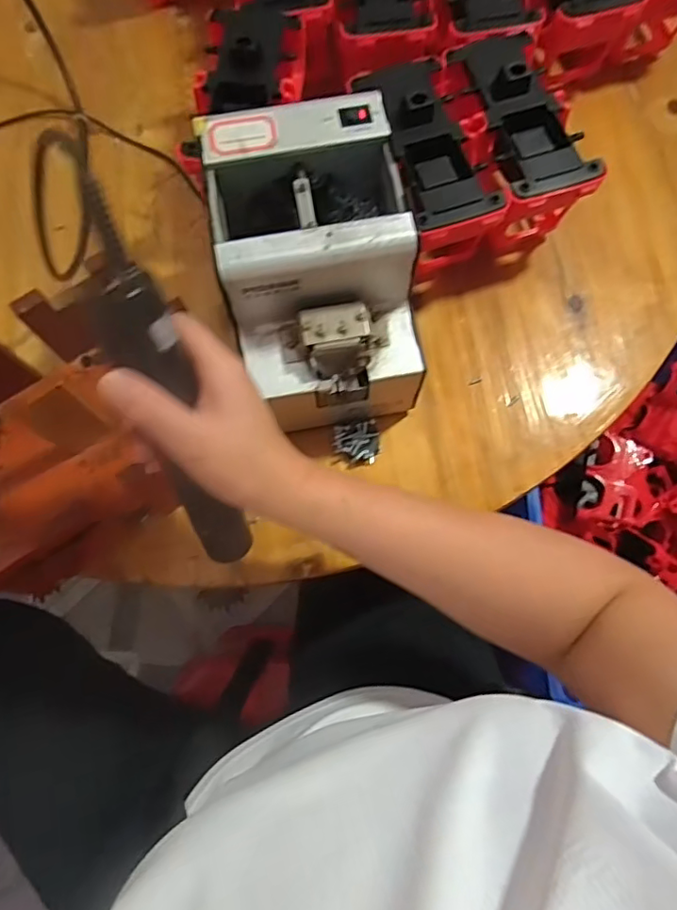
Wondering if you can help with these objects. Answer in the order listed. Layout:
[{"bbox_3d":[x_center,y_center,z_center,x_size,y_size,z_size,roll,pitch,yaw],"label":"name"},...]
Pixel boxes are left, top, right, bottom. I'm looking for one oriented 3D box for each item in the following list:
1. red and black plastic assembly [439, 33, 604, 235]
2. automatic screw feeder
[{"bbox_3d":[0.139,-0.252,0.472,0.081,0.103,0.159,-16,75,-3],"label":"red and black plastic assembly"},{"bbox_3d":[-0.015,-0.123,0.413,0.118,0.149,0.170,-10,75,-1],"label":"automatic screw feeder"}]

